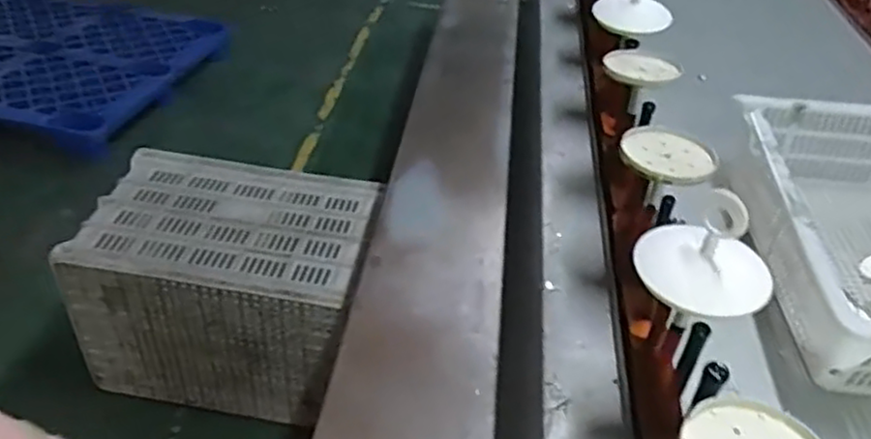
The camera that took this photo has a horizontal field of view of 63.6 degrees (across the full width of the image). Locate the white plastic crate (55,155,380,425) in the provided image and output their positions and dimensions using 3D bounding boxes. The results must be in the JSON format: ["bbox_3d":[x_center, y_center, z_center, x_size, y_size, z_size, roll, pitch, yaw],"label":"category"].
[{"bbox_3d":[-0.472,0.153,1.701,0.582,0.441,0.426,9,40,3],"label":"white plastic crate"}]

